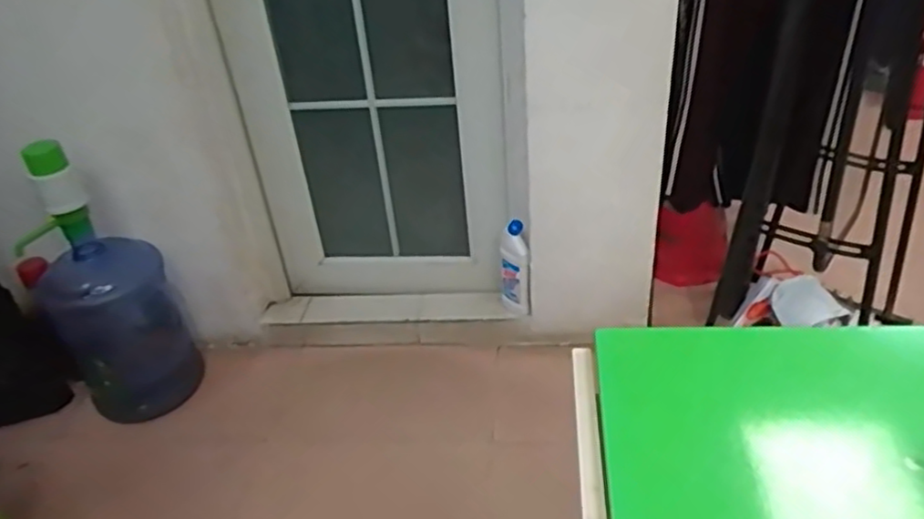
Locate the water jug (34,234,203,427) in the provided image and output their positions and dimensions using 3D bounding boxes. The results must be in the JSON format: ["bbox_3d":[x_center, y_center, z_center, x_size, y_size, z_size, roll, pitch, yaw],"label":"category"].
[{"bbox_3d":[-0.779,0.171,1.551,0.242,0.393,0.241,-29,40,-29],"label":"water jug"}]

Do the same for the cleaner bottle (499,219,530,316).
[{"bbox_3d":[0.125,0.020,1.623,0.073,0.236,0.074,-4,35,4],"label":"cleaner bottle"}]

